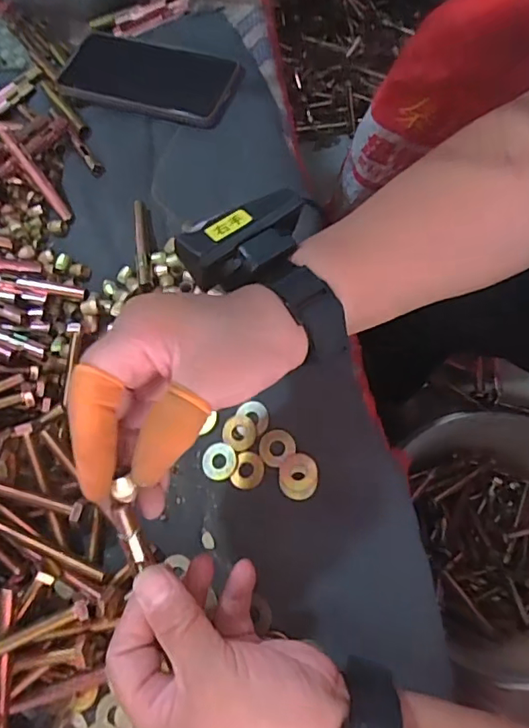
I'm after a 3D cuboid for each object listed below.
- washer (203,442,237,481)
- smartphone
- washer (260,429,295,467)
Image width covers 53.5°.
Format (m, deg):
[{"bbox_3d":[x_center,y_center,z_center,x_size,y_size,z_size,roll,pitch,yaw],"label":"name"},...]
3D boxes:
[{"bbox_3d":[-0.031,0.066,0.356,0.023,0.004,0.024,-3,70,8],"label":"washer"},{"bbox_3d":[-0.112,-0.264,0.487,0.183,0.015,0.078,21,69,16],"label":"smartphone"},{"bbox_3d":[0.008,0.055,0.349,0.024,0.004,0.022,-4,69,10],"label":"washer"}]

